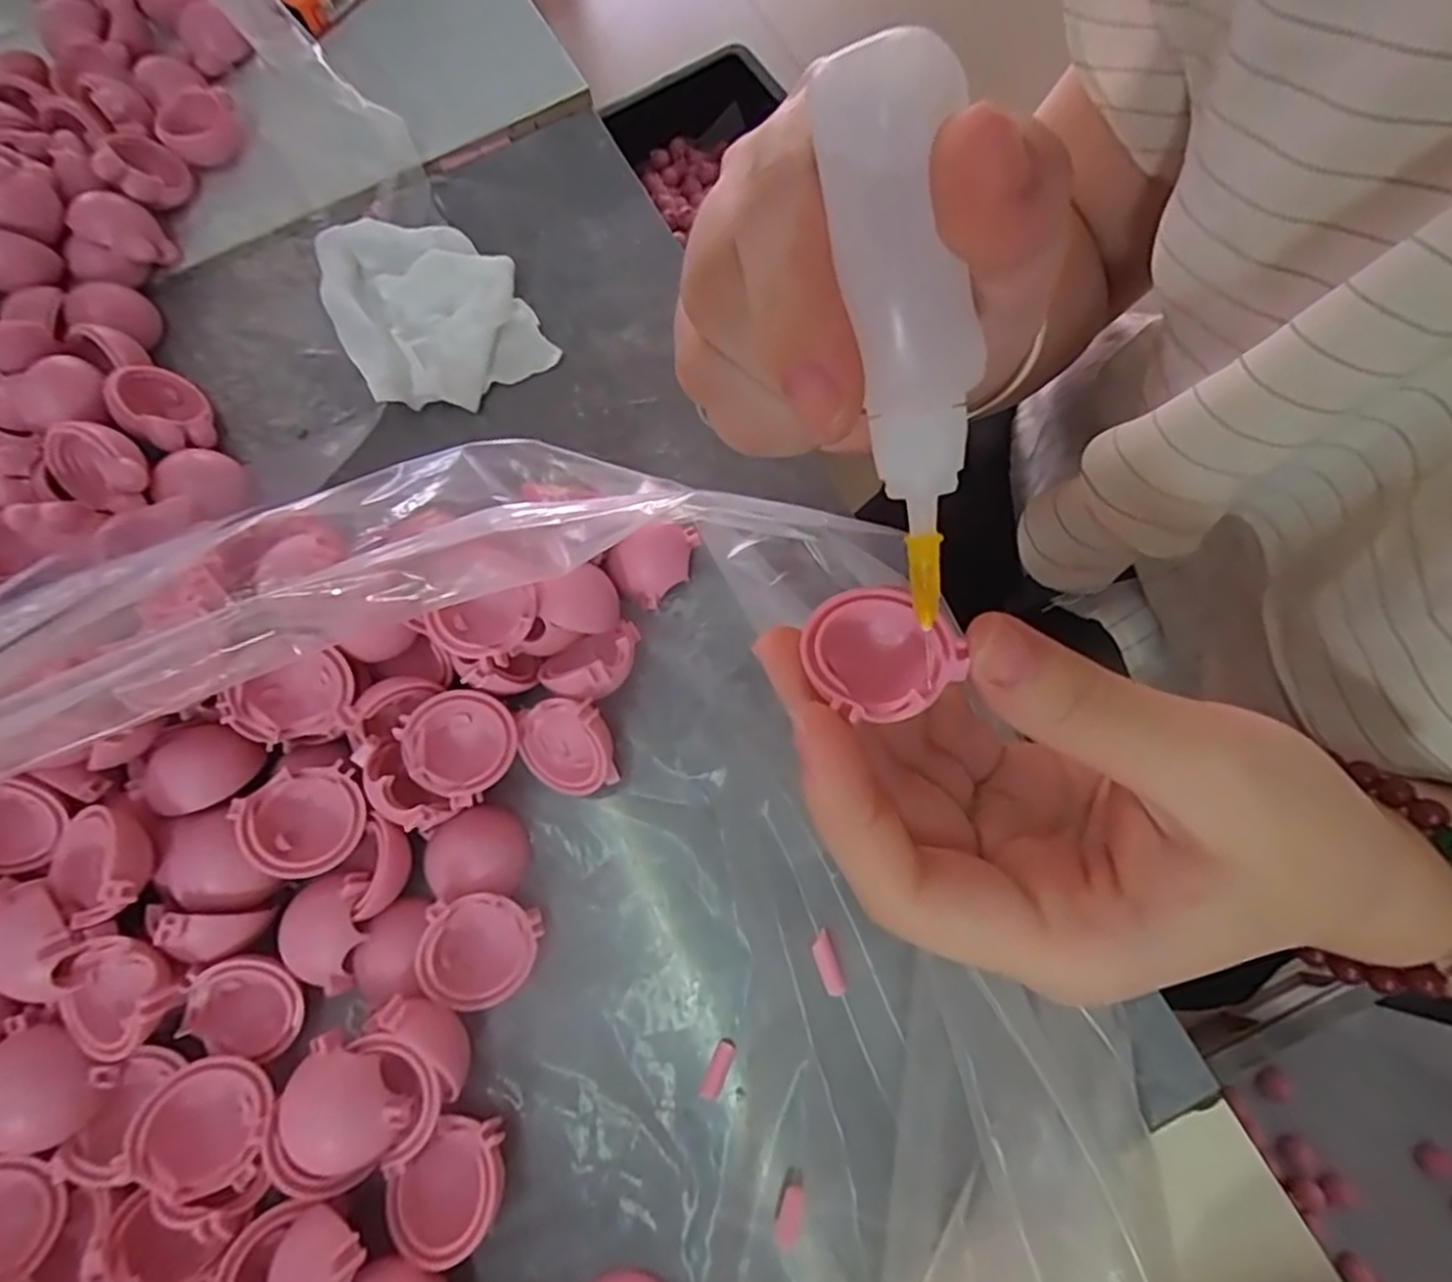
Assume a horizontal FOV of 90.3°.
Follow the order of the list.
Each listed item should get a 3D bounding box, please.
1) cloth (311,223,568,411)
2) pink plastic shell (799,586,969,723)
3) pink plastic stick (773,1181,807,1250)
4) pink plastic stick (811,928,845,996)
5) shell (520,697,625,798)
[{"bbox_3d":[-0.110,-0.125,0.265,0.063,0.018,0.088,-30,71,-6],"label":"cloth"},{"bbox_3d":[0.030,0.002,0.146,0.028,0.011,0.027,0,67,0],"label":"pink plastic shell"},{"bbox_3d":[0.015,0.138,0.174,0.006,0.004,0.014,20,85,8],"label":"pink plastic stick"},{"bbox_3d":[0.027,0.085,0.191,0.005,0.004,0.016,-19,71,-2],"label":"pink plastic stick"},{"bbox_3d":[-0.046,0.031,0.211,0.025,0.019,0.025,-11,67,-4],"label":"shell"}]

